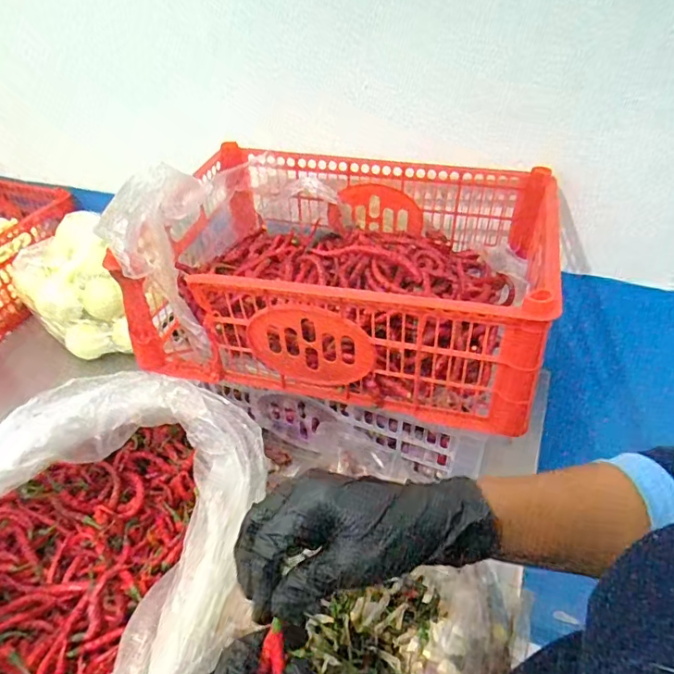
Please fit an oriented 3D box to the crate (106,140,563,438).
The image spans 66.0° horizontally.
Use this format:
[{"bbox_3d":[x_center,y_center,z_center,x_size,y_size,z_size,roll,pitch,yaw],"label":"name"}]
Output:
[{"bbox_3d":[0.016,-0.076,0.564,0.395,0.137,0.289,8,41,11],"label":"crate"}]

